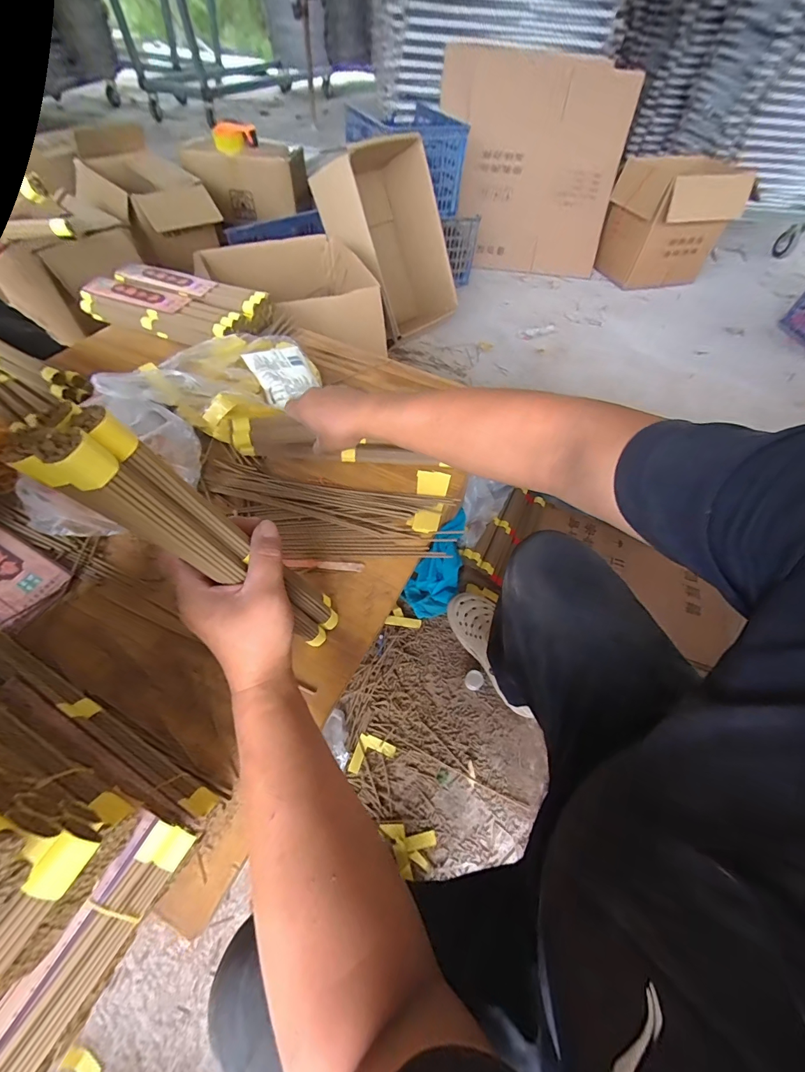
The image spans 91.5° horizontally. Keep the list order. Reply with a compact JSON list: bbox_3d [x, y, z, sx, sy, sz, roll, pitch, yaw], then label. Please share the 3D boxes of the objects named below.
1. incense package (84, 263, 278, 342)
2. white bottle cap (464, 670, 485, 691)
[{"bbox_3d":[-0.441,-0.454,0.769,0.334,0.054,0.144,18,56,9],"label":"incense package"},{"bbox_3d":[0.155,0.314,0.850,0.038,0.023,0.039,39,62,21],"label":"white bottle cap"}]

